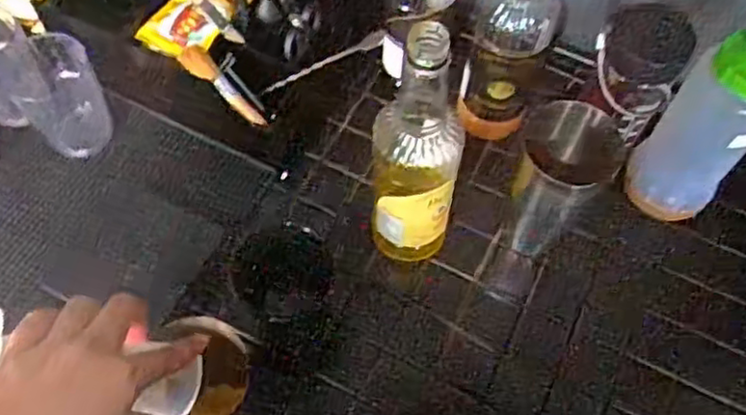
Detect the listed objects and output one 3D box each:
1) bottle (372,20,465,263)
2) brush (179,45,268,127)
[{"bbox_3d":[0.036,-0.035,0.563,0.074,0.265,0.068,8,62,3],"label":"bottle"},{"bbox_3d":[-0.146,-0.117,0.667,0.103,0.012,0.023,45,66,-14],"label":"brush"}]

